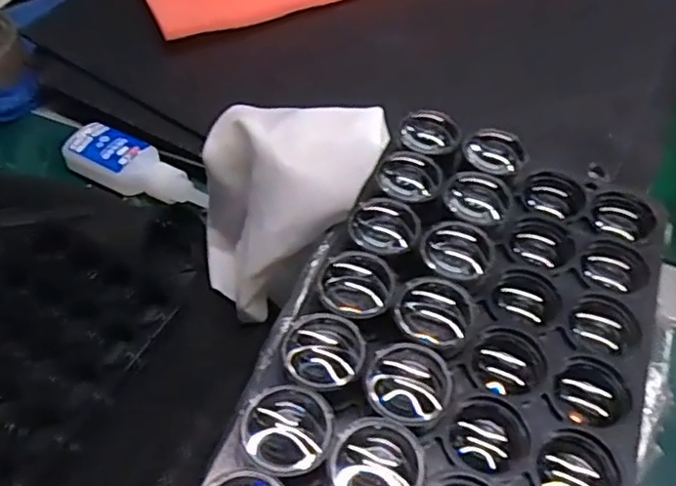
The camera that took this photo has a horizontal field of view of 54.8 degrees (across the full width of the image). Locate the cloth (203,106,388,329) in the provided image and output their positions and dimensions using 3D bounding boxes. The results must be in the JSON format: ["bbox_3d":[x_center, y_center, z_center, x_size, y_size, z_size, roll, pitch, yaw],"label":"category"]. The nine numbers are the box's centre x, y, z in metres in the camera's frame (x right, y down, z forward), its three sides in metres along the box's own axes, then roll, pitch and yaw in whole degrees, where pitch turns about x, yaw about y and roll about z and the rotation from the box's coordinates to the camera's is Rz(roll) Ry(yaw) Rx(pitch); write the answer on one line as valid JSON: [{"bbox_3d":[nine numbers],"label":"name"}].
[{"bbox_3d":[-0.022,-0.015,0.303,0.075,0.093,0.072,-19,54,-16],"label":"cloth"}]

